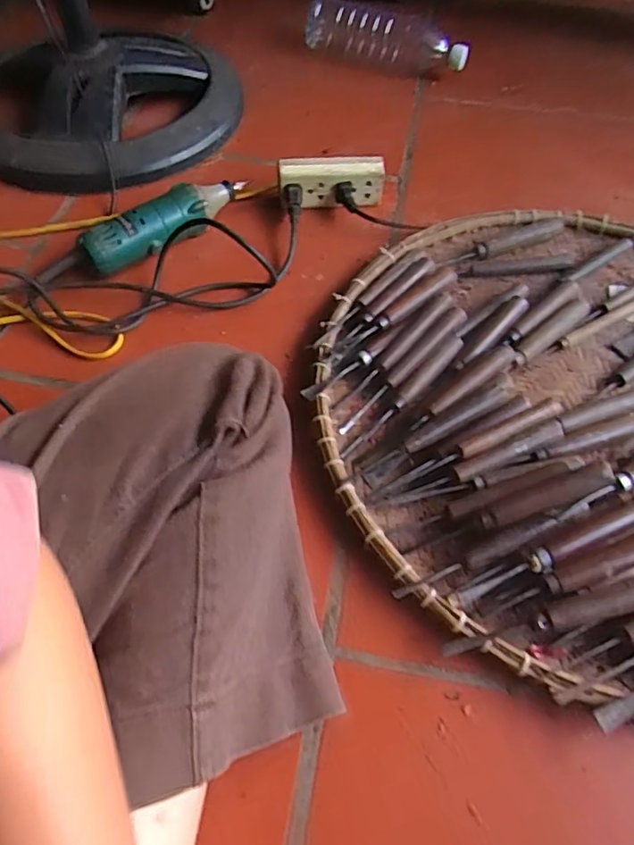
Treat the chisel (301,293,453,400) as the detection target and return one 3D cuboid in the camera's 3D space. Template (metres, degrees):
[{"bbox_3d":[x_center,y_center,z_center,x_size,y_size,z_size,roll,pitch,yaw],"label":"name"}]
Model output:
[{"bbox_3d":[0.063,-0.072,0.531,0.184,0.017,0.030,-36,64,-22],"label":"chisel"}]

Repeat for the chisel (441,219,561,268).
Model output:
[{"bbox_3d":[0.217,-0.207,0.642,0.156,0.021,0.021,-20,59,-14],"label":"chisel"}]

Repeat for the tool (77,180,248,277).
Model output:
[{"bbox_3d":[-0.166,-0.230,0.638,0.212,0.055,0.055,-37,64,-23],"label":"tool"}]

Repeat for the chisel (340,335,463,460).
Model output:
[{"bbox_3d":[0.085,-0.026,0.524,0.015,0.015,0.180,37,63,21],"label":"chisel"}]

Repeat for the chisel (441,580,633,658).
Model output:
[{"bbox_3d":[0.175,0.138,0.395,0.171,0.018,0.022,-11,57,-9],"label":"chisel"}]

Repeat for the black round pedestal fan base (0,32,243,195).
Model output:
[{"bbox_3d":[-0.307,-0.449,0.765,0.383,0.078,0.318,-9,57,-7],"label":"black round pedestal fan base"}]

